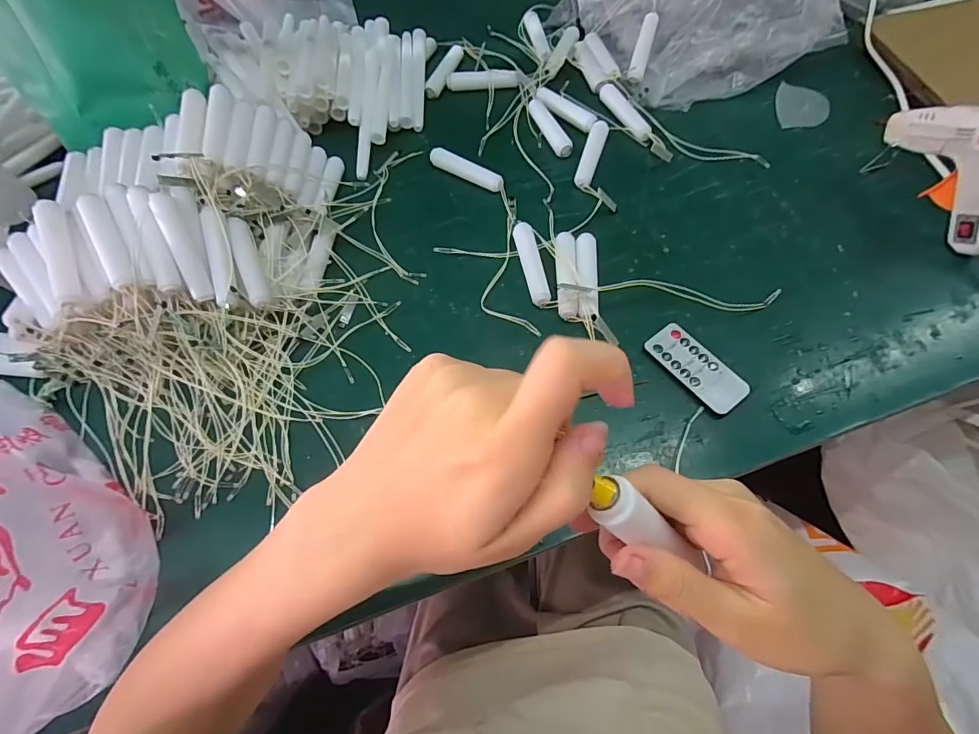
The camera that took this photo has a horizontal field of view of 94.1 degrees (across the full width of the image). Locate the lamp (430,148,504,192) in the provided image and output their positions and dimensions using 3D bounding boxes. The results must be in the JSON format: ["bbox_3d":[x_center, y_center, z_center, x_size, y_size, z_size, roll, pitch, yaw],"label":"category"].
[{"bbox_3d":[-0.024,-0.211,0.490,0.091,0.015,0.019,30,68,18],"label":"lamp"}]

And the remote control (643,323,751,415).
[{"bbox_3d":[0.169,0.001,0.374,0.038,0.006,0.084,-33,65,-13],"label":"remote control"}]

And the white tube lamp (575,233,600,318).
[{"bbox_3d":[0.089,-0.082,0.413,0.020,0.021,0.096,1,62,5],"label":"white tube lamp"}]

